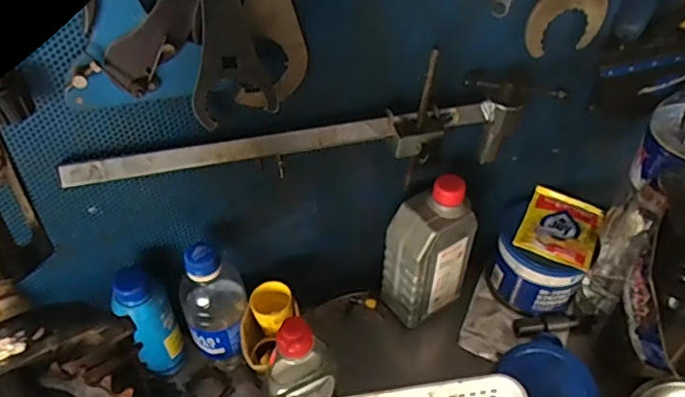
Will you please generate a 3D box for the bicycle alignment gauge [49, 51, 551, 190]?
[{"bbox_3d":[-0.011,-0.051,0.498,0.426,0.110,0.049,-13,45,-12],"label":"bicycle alignment gauge"}]

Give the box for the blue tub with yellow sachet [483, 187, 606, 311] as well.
[{"bbox_3d":[0.229,0.064,0.667,0.099,0.098,0.108,18,47,20],"label":"blue tub with yellow sachet"}]

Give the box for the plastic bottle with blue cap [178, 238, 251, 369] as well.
[{"bbox_3d":[-0.123,0.107,0.572,0.055,0.161,0.054,-1,44,1],"label":"plastic bottle with blue cap"}]

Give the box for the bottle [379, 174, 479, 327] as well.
[{"bbox_3d":[0.090,0.053,0.611,0.079,0.165,0.053,-25,49,-22],"label":"bottle"}]

